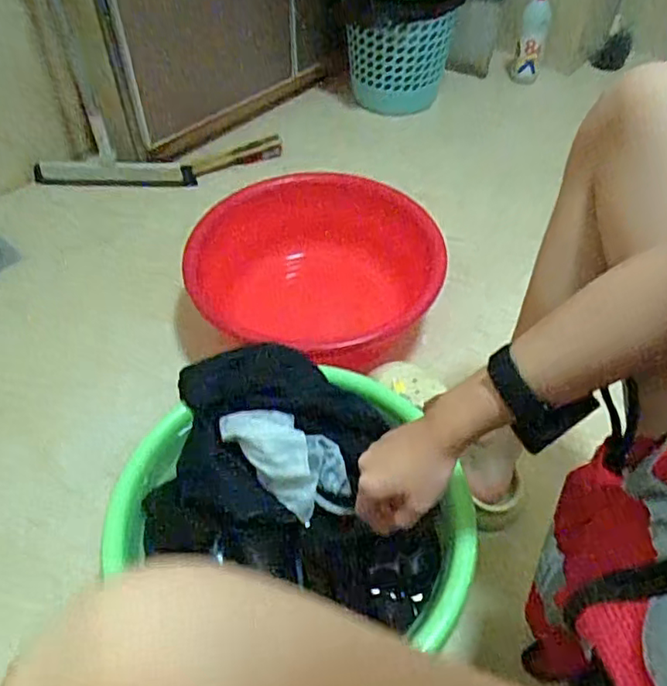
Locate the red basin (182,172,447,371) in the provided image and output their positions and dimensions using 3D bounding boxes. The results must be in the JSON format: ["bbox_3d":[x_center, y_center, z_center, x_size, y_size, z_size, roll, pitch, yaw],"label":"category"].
[{"bbox_3d":[-0.041,-0.102,0.910,0.321,0.167,0.334,0,50,0],"label":"red basin"}]

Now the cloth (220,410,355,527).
[{"bbox_3d":[-0.046,0.122,0.640,0.147,0.062,0.072,33,57,25],"label":"cloth"}]

